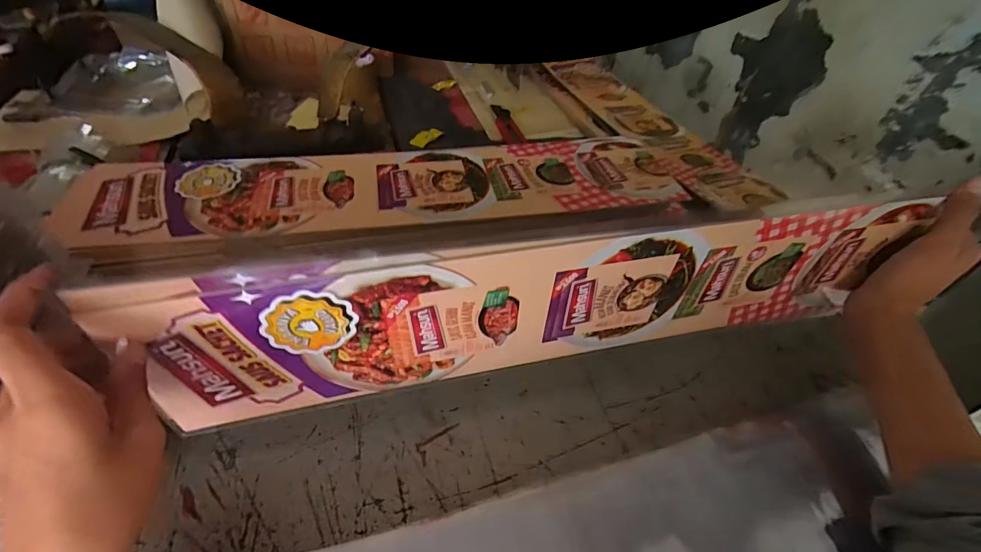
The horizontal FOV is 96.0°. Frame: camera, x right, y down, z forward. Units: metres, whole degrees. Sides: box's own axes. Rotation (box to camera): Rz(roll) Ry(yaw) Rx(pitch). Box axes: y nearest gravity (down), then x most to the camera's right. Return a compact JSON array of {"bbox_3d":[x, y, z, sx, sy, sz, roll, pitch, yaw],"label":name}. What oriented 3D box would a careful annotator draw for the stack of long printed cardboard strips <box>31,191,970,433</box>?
[{"bbox_3d":[0.050,0.022,0.310,0.518,0.129,0.009,-6,47,-13],"label":"stack of long printed cardboard strips"}]

